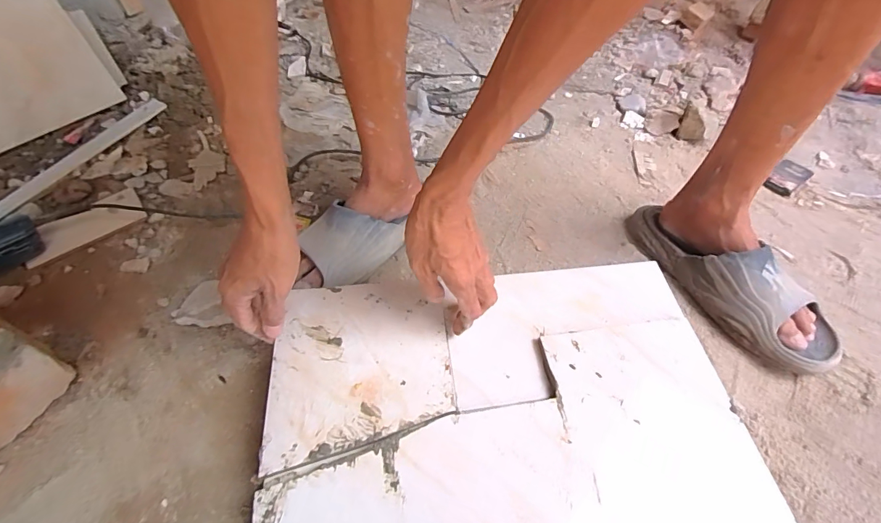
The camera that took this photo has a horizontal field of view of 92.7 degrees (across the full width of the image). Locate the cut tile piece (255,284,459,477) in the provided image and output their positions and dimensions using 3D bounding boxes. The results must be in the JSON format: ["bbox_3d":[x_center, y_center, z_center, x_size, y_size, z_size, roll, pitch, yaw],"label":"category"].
[{"bbox_3d":[-0.089,0.111,0.473,0.194,0.015,0.198,-4,51,-5],"label":"cut tile piece"}]

